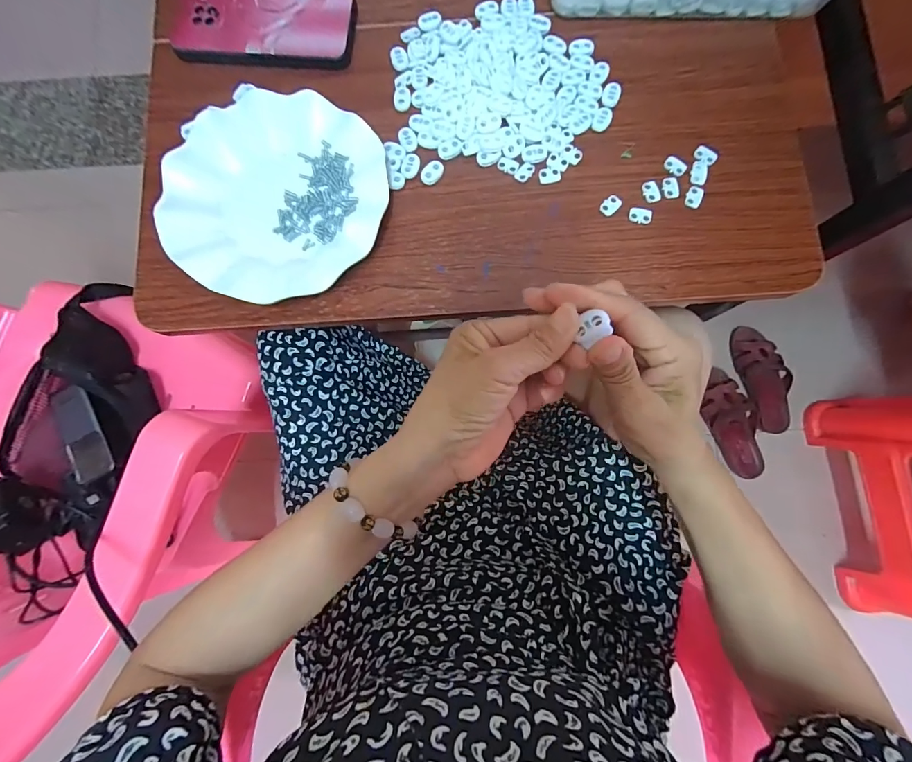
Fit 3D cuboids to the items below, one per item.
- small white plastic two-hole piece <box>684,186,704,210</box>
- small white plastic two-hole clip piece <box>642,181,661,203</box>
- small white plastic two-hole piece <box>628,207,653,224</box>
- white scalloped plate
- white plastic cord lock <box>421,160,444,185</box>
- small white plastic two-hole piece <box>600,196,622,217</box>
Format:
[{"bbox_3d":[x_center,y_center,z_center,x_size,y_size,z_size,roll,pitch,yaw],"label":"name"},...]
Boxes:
[{"bbox_3d":[0.205,-0.159,0.352,0.013,0.004,0.019,20,83,2],"label":"small white plastic two-hole piece"},{"bbox_3d":[0.169,-0.164,0.354,0.014,0.004,0.019,-16,83,-2],"label":"small white plastic two-hole clip piece"},{"bbox_3d":[0.158,-0.142,0.350,0.019,0.004,0.014,8,82,2],"label":"small white plastic two-hole piece"},{"bbox_3d":[-0.155,-0.157,0.346,0.182,0.023,0.177,0,82,1],"label":"white scalloped plate"},{"bbox_3d":[-0.021,-0.185,0.362,0.014,0.004,0.024,41,85,6],"label":"white plastic cord lock"},{"bbox_3d":[0.134,-0.152,0.353,0.014,0.004,0.019,41,85,5],"label":"small white plastic two-hole piece"}]

